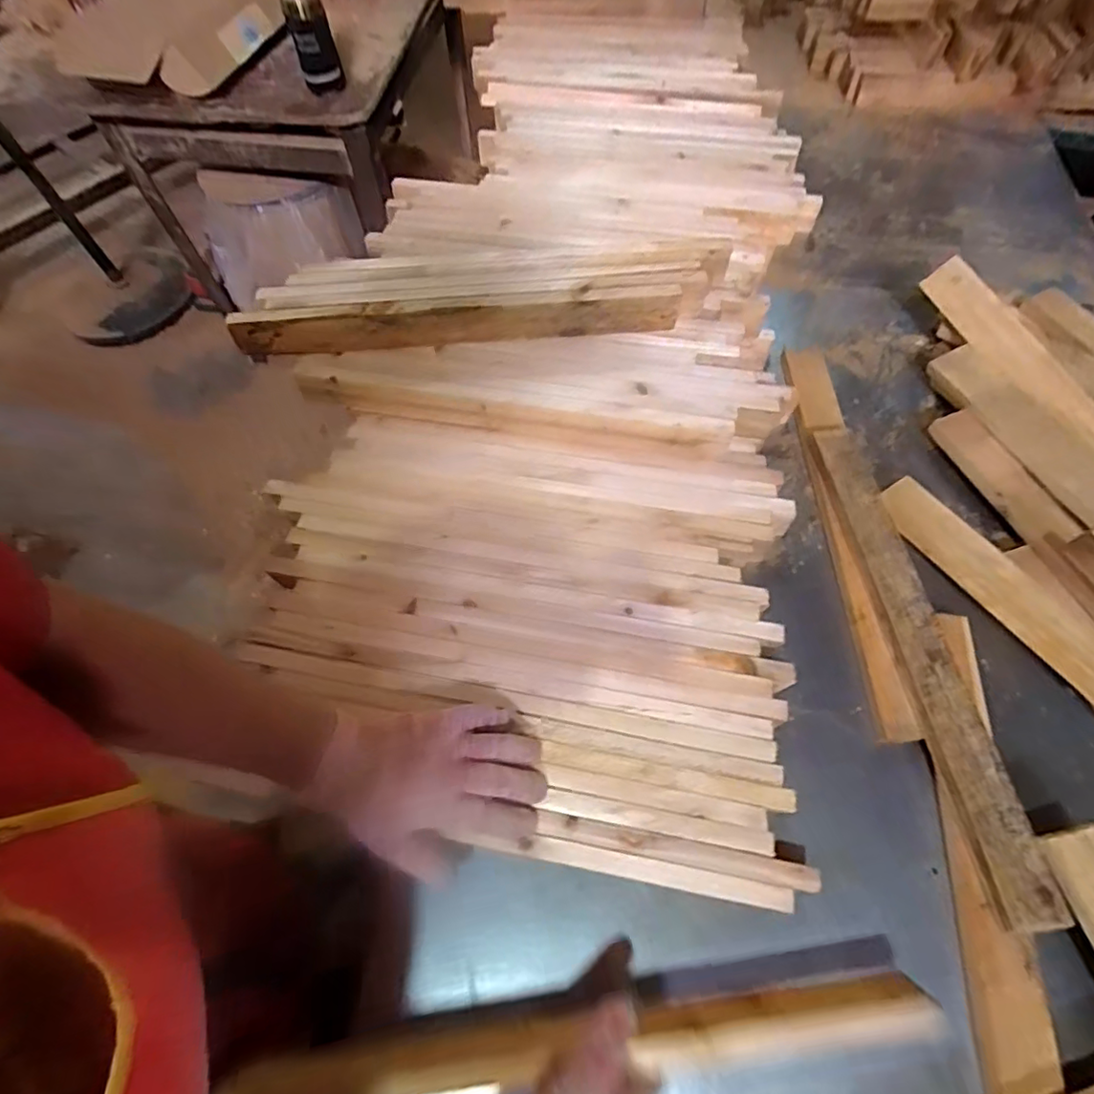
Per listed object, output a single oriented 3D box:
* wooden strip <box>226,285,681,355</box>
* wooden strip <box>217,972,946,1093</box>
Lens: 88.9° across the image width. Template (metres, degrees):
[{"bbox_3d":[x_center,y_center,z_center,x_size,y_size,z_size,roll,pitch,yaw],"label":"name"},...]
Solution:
[{"bbox_3d":[-0.101,-0.252,0.637,0.492,0.049,0.027,-3,64,0],"label":"wooden strip"},{"bbox_3d":[0.019,0.352,0.392,0.491,0.033,0.034,-8,64,0],"label":"wooden strip"}]

